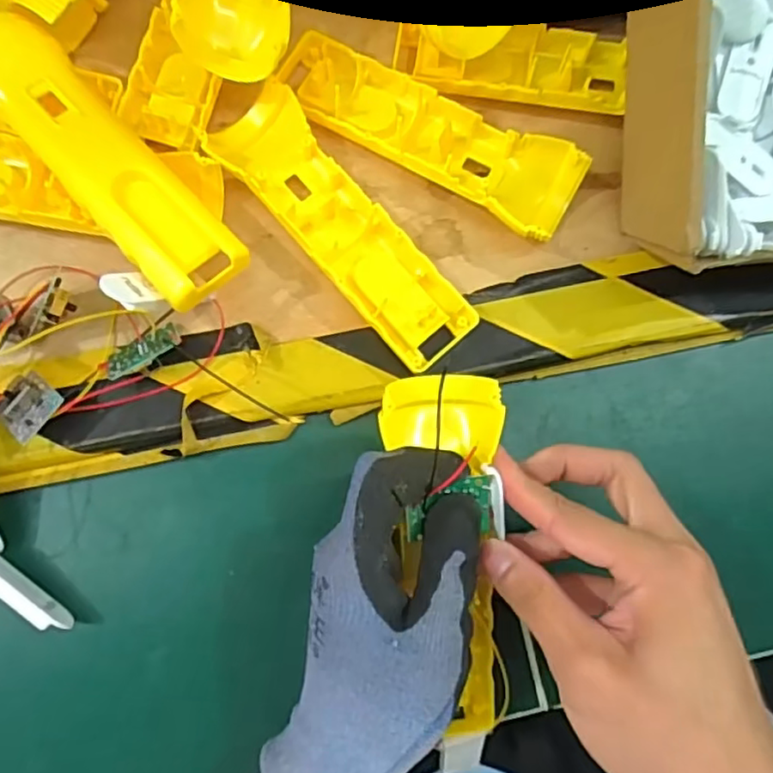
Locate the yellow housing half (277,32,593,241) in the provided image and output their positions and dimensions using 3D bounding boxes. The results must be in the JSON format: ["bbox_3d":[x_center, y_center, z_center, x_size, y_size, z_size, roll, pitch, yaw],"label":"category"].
[{"bbox_3d":[0.020,-0.131,0.323,0.161,0.023,0.050,31,81,1],"label":"yellow housing half"}]

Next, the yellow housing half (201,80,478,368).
[{"bbox_3d":[-0.022,-0.078,0.316,0.043,0.019,0.158,-39,86,-8],"label":"yellow housing half"}]

